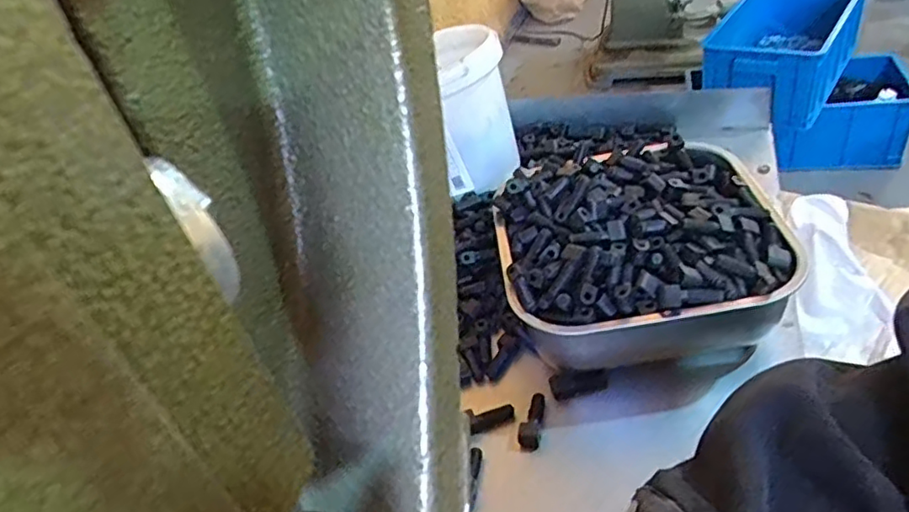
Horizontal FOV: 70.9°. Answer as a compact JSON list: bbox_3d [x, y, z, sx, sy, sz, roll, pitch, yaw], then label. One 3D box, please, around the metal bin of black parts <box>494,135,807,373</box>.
[{"bbox_3d":[0.122,-0.008,0.442,0.175,0.078,0.180,-6,39,9],"label":"metal bin of black parts"}]

